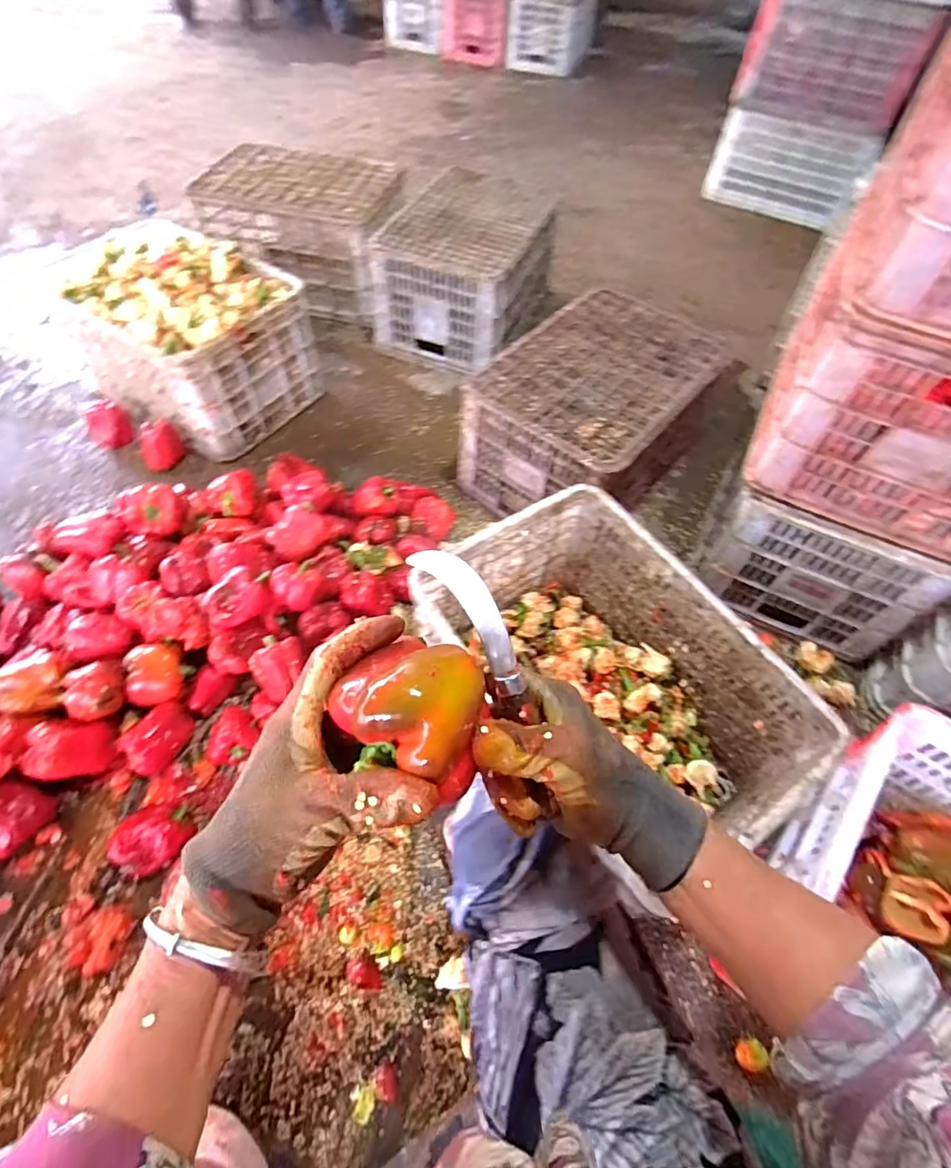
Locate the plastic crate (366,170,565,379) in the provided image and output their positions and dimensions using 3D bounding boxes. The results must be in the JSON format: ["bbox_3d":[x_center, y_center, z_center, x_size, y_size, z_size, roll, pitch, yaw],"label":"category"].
[{"bbox_3d":[-0.014,-0.841,1.475,0.353,0.245,0.478,23,59,12],"label":"plastic crate"}]

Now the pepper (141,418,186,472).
[{"bbox_3d":[-0.693,-0.308,1.218,0.088,0.072,0.087,-15,60,-15],"label":"pepper"}]

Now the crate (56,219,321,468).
[{"bbox_3d":[-0.637,-0.553,1.259,0.445,0.292,0.351,30,59,14],"label":"crate"}]

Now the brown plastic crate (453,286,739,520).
[{"bbox_3d":[0.245,-0.360,1.192,0.349,0.265,0.509,36,62,19],"label":"brown plastic crate"}]

